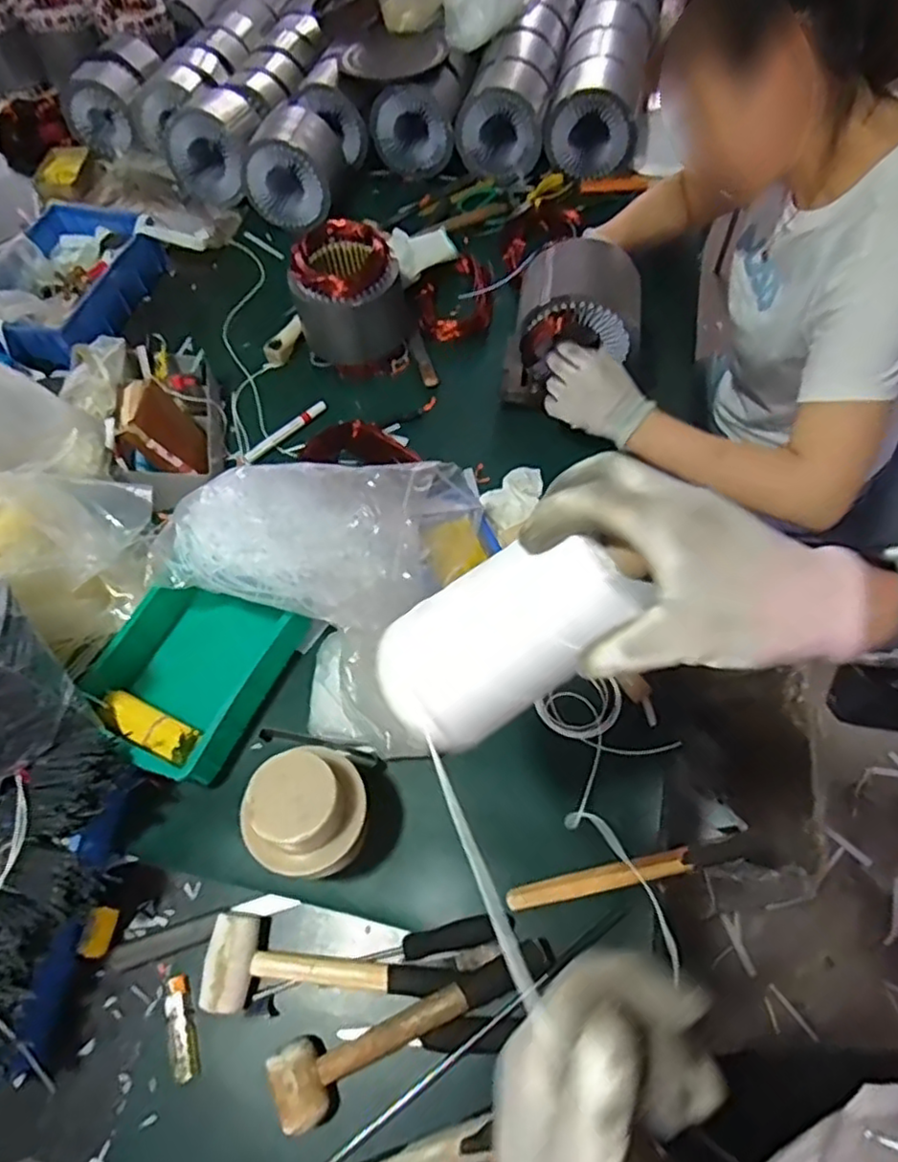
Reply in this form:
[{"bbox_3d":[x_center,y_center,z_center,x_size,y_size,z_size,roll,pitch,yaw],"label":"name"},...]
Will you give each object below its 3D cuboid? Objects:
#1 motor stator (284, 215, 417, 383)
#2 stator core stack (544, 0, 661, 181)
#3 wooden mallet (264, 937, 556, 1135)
[{"bbox_3d":[-0.139,-0.417,0.981,0.155,0.157,0.148,7,62,7],"label":"motor stator"},{"bbox_3d":[0.331,-1.119,1.325,0.155,0.124,0.815,9,63,8],"label":"stator core stack"},{"bbox_3d":[-0.027,0.392,0.590,0.261,0.036,0.058,-22,63,-8],"label":"wooden mallet"}]

